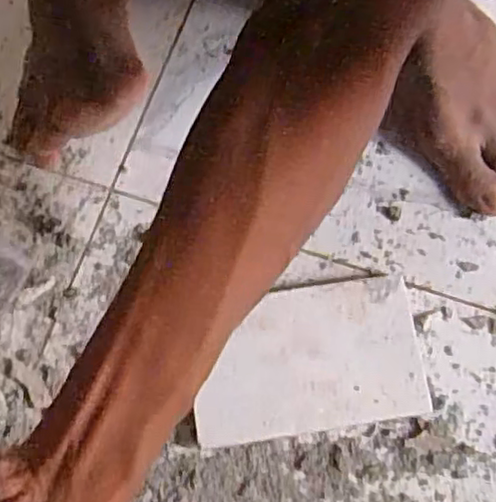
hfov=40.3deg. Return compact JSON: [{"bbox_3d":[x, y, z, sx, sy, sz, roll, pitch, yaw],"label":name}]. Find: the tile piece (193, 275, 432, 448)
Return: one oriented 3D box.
[{"bbox_3d":[0.037,0.069,0.431,0.142,0.014,0.089,-9,72,-4],"label":"tile piece"}]

